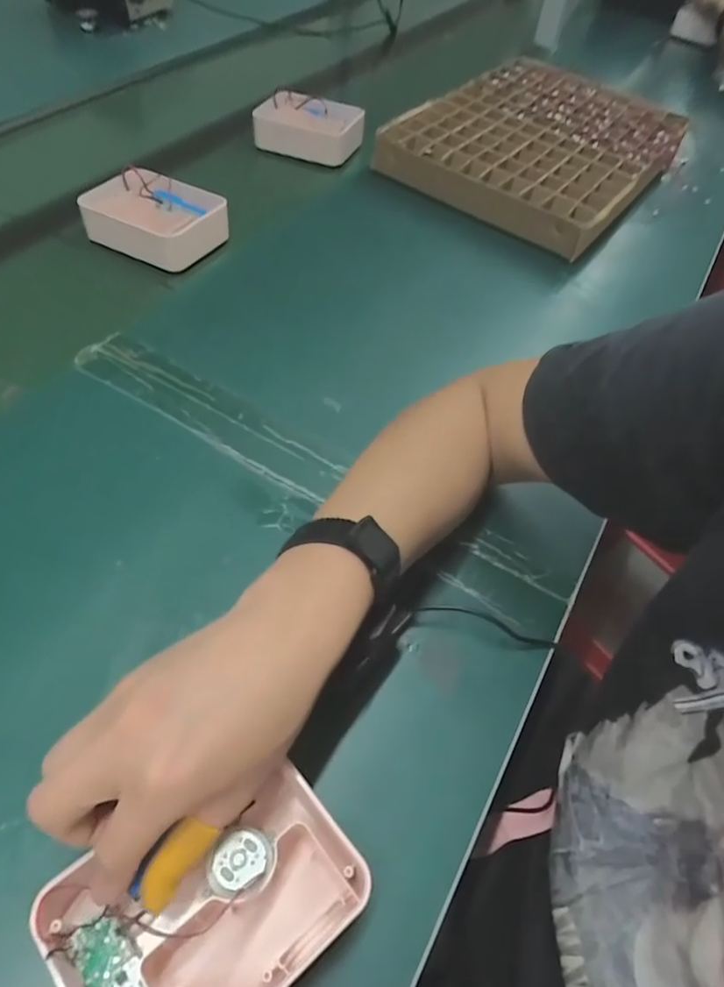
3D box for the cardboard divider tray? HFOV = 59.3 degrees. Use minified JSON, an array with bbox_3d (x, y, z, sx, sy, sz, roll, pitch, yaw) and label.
[{"bbox_3d":[0.248,-0.482,0.881,0.300,0.056,0.437,31,52,14],"label":"cardboard divider tray"}]

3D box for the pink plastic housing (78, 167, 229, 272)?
[{"bbox_3d":[-0.218,-0.292,0.668,0.131,0.046,0.083,26,52,9],"label":"pink plastic housing"}]

